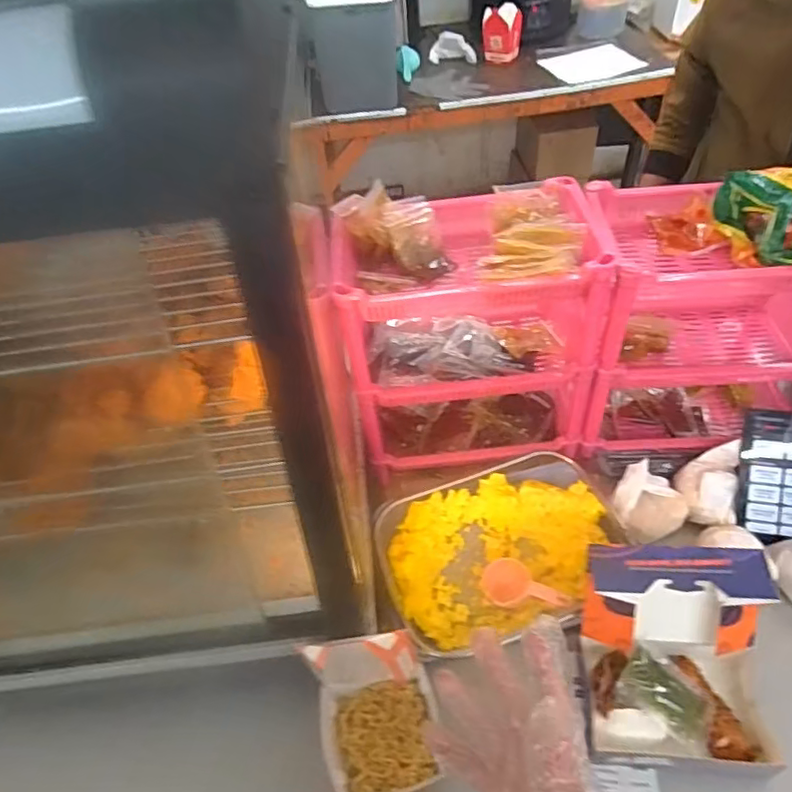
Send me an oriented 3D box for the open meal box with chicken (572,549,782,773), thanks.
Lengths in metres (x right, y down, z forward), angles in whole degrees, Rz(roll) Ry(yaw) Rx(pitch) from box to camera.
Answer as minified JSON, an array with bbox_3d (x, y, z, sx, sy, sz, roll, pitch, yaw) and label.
[{"bbox_3d":[0.285,0.263,0.588,0.178,0.133,0.173,2,49,9],"label":"open meal box with chicken"}]

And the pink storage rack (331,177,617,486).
[{"bbox_3d":[0.102,-0.075,0.758,0.279,0.323,0.188,-5,48,3],"label":"pink storage rack"}]

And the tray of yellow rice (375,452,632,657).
[{"bbox_3d":[0.128,0.190,0.744,0.286,0.073,0.219,-12,48,-4],"label":"tray of yellow rice"}]

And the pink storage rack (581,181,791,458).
[{"bbox_3d":[0.394,-0.080,0.756,0.289,0.328,0.197,1,49,8],"label":"pink storage rack"}]

